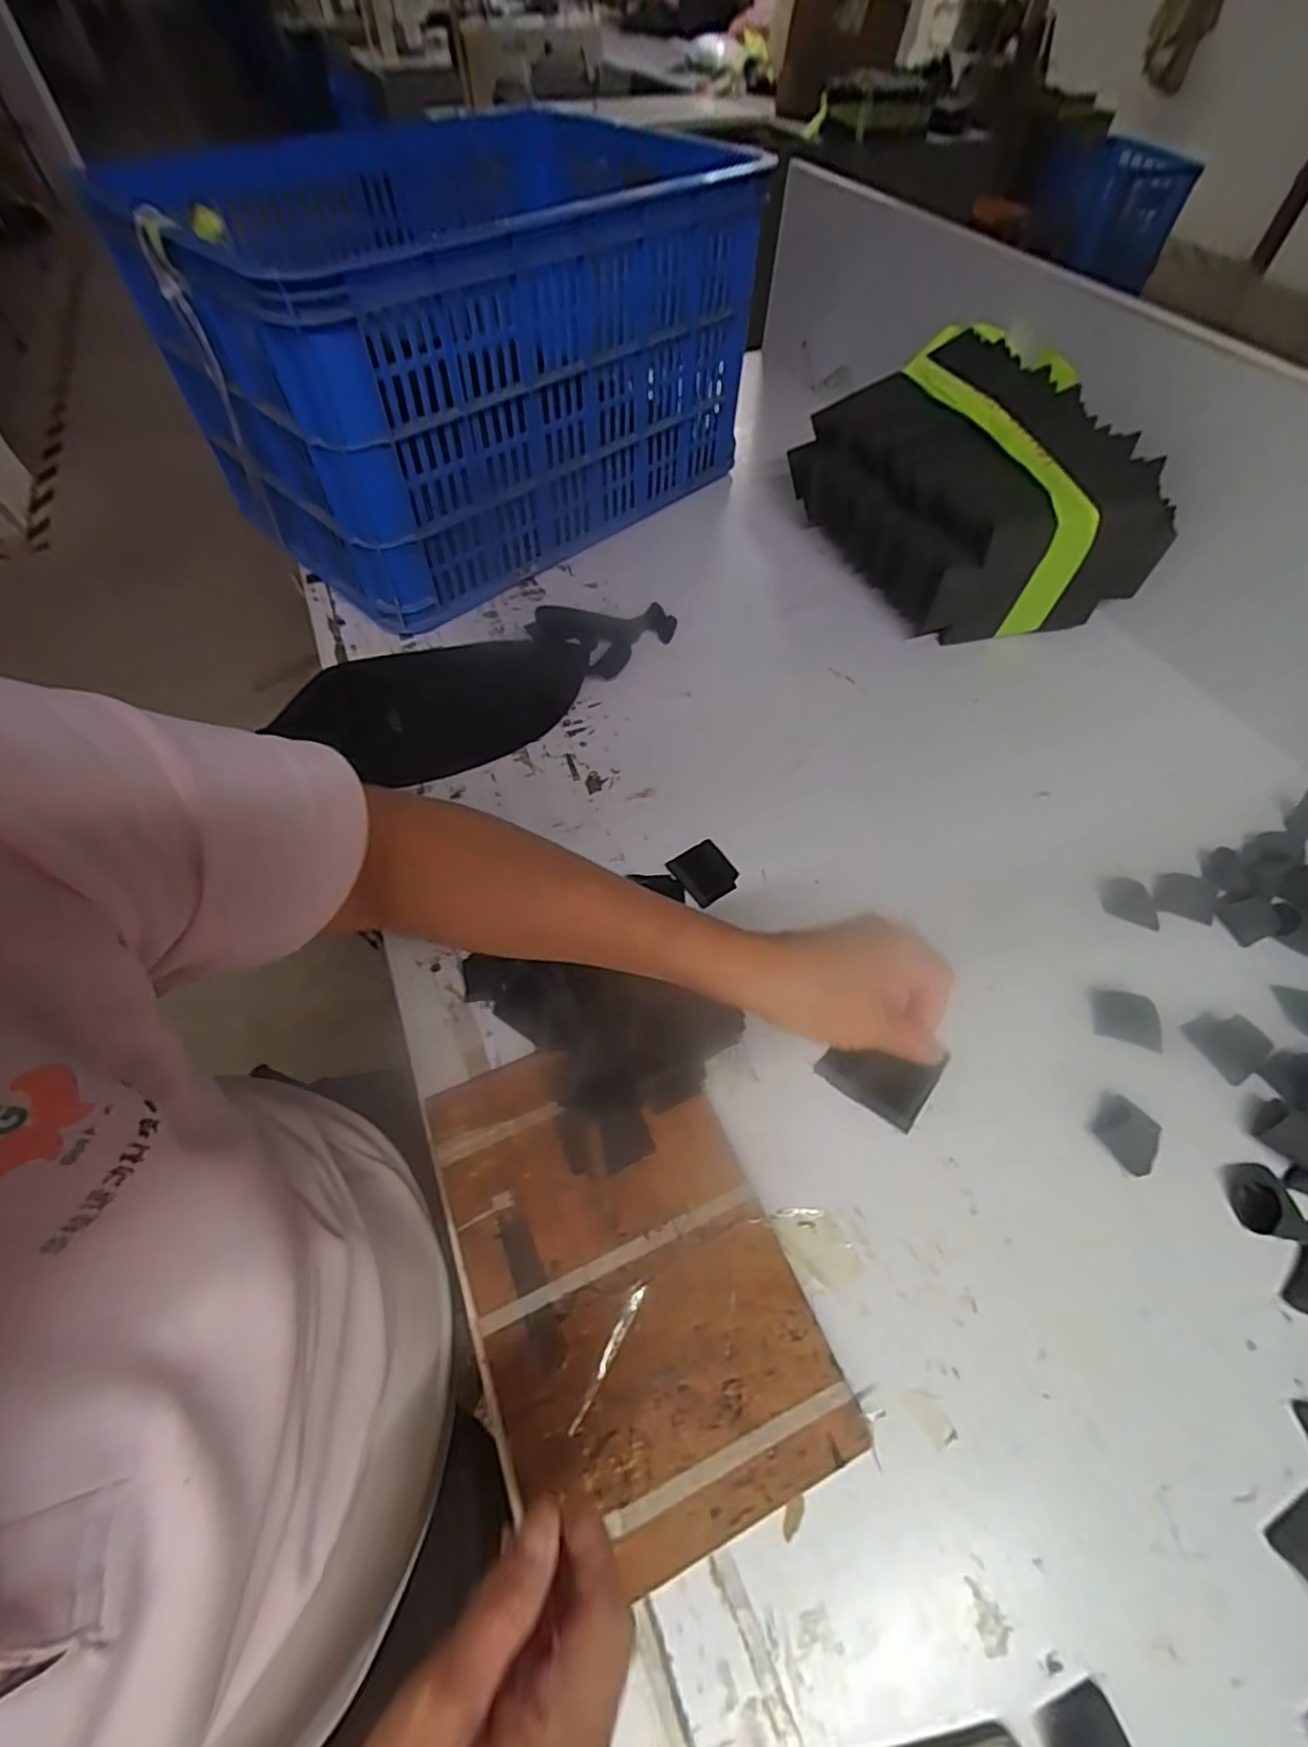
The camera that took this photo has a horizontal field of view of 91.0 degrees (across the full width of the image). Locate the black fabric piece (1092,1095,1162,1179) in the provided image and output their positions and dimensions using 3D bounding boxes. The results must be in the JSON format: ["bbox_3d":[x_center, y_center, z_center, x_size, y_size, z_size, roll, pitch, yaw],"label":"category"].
[{"bbox_3d":[0.320,0.176,0.435,0.038,0.005,0.044,37,63,22],"label":"black fabric piece"}]

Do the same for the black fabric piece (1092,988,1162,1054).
[{"bbox_3d":[0.353,0.107,0.477,0.043,0.015,0.037,20,58,12],"label":"black fabric piece"}]

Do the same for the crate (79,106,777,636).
[{"bbox_3d":[-0.223,-0.606,0.761,0.397,0.300,0.559,39,64,23],"label":"crate"}]

